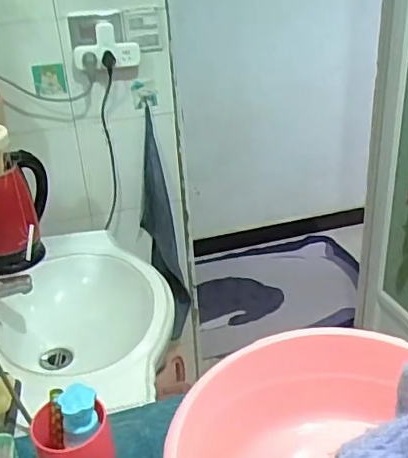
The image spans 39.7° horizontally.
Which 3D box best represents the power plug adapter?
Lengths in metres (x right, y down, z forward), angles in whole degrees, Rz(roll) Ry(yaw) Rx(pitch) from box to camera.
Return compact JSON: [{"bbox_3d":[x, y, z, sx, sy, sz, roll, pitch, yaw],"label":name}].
[{"bbox_3d":[-0.208,-0.391,1.212,0.140,0.090,0.026,-18,31,-23],"label":"power plug adapter"}]

